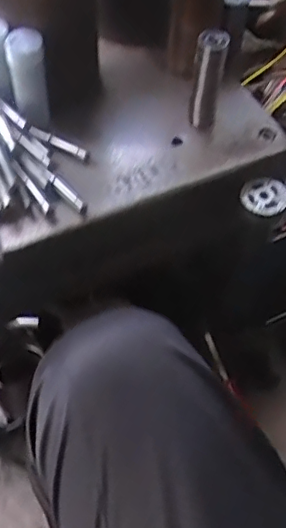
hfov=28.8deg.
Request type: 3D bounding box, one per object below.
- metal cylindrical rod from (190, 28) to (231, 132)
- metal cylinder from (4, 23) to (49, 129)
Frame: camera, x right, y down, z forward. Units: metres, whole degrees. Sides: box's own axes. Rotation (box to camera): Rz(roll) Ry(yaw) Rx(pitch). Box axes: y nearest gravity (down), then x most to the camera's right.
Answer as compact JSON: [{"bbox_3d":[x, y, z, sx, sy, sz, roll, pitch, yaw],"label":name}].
[{"bbox_3d":[0.071,-0.198,0.603,0.027,0.105,0.035,7,54,3],"label":"metal cylindrical rod"},{"bbox_3d":[-0.120,-0.195,0.590,0.037,0.093,0.039,-9,55,-9],"label":"metal cylinder"}]

